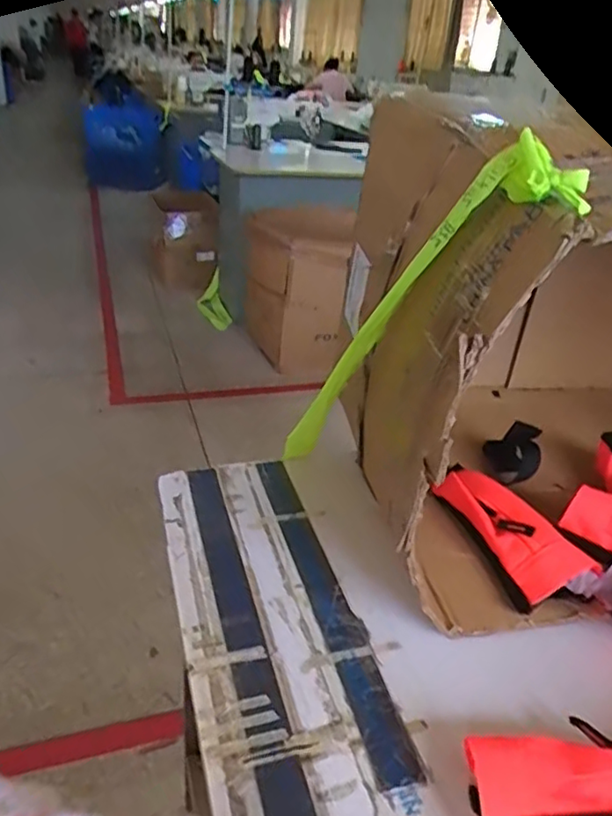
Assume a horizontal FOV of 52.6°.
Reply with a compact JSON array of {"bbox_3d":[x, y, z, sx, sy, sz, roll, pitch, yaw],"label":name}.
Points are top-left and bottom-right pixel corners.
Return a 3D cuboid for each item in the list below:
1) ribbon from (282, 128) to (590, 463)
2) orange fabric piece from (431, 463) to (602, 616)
[{"bbox_3d":[0.070,-0.046,0.635,0.042,0.536,0.082,-14,68,-30],"label":"ribbon"},{"bbox_3d":[0.223,0.138,0.699,0.082,0.064,0.199,-6,32,-19],"label":"orange fabric piece"}]

